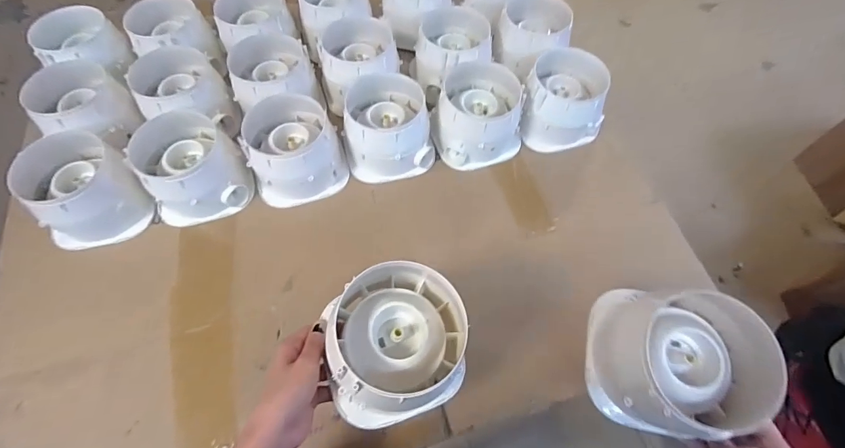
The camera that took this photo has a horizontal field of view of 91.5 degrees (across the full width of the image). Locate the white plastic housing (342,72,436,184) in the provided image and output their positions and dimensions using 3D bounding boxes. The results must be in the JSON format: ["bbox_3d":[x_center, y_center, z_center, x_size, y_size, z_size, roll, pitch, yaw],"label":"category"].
[{"bbox_3d":[-0.055,-0.150,0.631,0.132,0.092,0.144,-14,63,-8],"label":"white plastic housing"}]

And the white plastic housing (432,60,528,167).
[{"bbox_3d":[0.083,-0.176,0.638,0.138,0.089,0.155,-8,63,-5],"label":"white plastic housing"}]

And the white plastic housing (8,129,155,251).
[{"bbox_3d":[-0.469,-0.043,0.565,0.151,0.089,0.137,32,66,15],"label":"white plastic housing"}]

